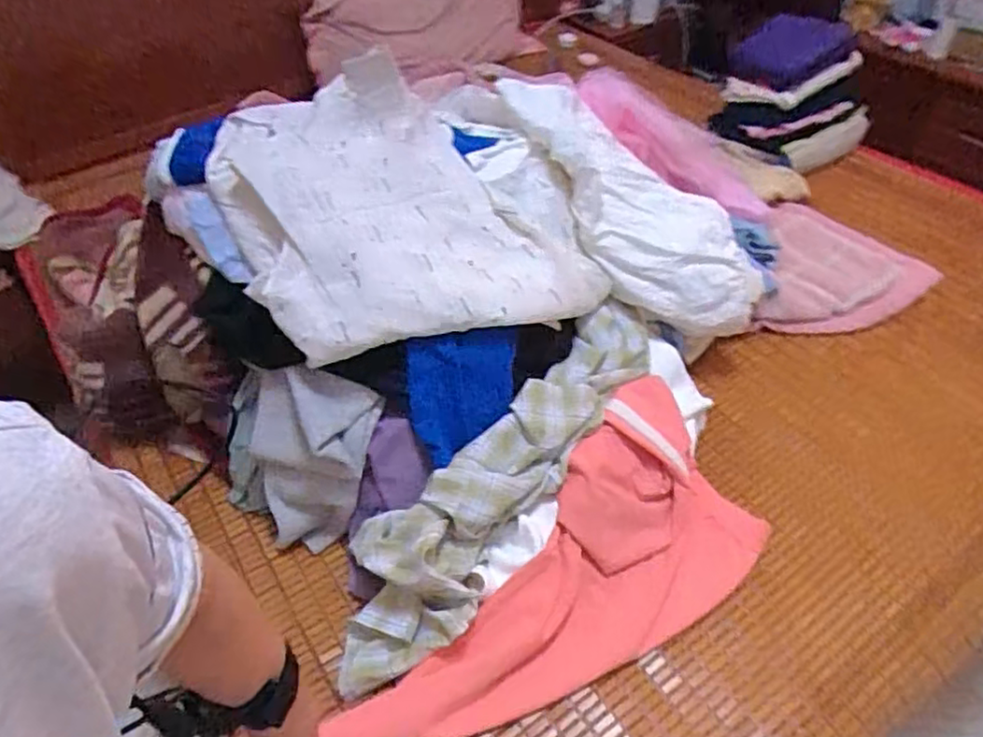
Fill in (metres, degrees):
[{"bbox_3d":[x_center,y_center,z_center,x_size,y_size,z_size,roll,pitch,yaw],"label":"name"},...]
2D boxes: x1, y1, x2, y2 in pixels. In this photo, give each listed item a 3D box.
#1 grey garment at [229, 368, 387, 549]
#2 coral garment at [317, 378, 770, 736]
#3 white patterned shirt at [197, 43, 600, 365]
[{"bbox_3d":[-0.276,0.123,0.940,0.232,0.210,0.149,10,47,13],"label":"grey garment"},{"bbox_3d":[0.062,0.302,0.853,0.711,0.123,0.259,-36,54,-21],"label":"coral garment"},{"bbox_3d":[-0.122,-0.253,0.982,0.505,0.243,0.430,-16,47,-12],"label":"white patterned shirt"}]

